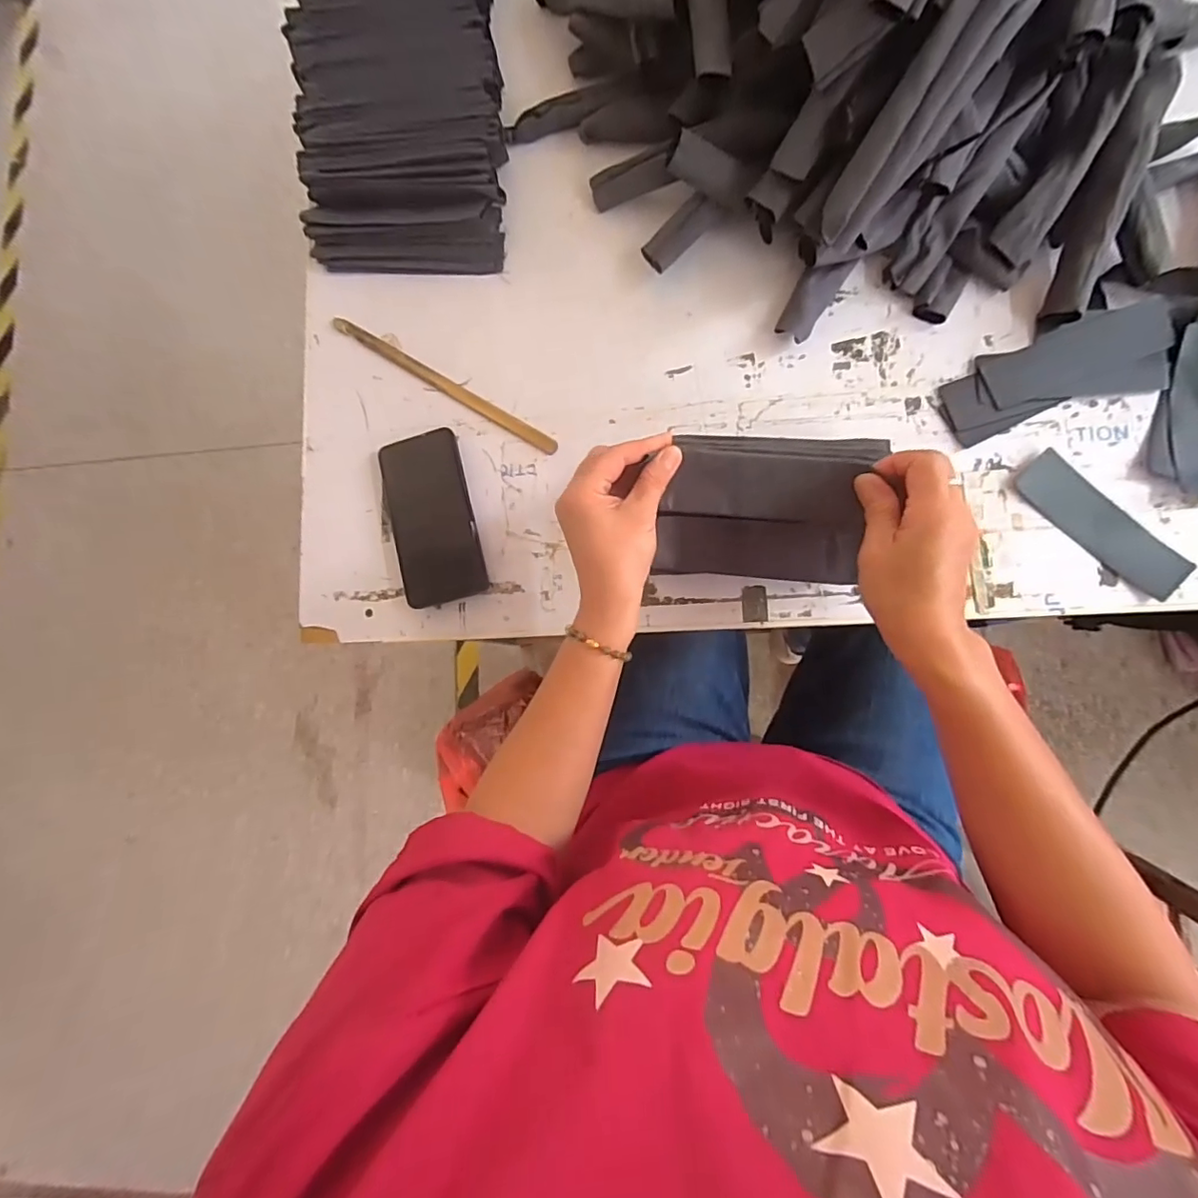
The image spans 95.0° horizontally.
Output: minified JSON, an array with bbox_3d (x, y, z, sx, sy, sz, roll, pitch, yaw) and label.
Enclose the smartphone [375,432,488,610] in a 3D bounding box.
[{"bbox_3d":[-0.157,-0.078,0.518,0.077,0.012,0.161,-14,83,5],"label":"smartphone"}]

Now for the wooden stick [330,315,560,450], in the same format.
[{"bbox_3d":[-0.155,-0.213,0.543,0.266,0.004,0.015,31,89,8],"label":"wooden stick"}]

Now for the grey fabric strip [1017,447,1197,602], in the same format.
[{"bbox_3d":[0.426,-0.062,0.464,0.047,0.005,0.147,-45,82,1],"label":"grey fabric strip"}]

